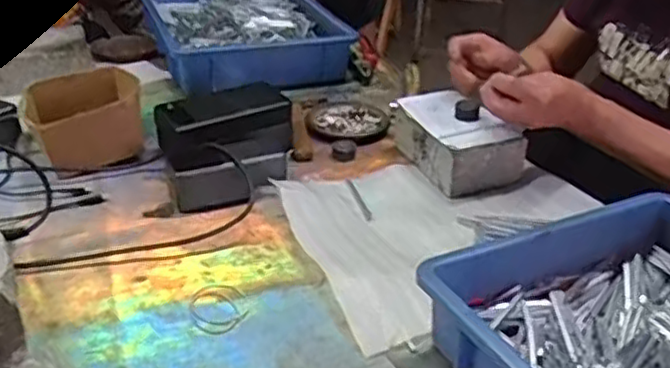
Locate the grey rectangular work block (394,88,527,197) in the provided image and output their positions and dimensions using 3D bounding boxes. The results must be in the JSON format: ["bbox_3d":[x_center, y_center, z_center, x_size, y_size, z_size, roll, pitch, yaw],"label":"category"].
[{"bbox_3d":[0.149,-0.055,0.865,0.106,0.072,0.148,-11,32,-21],"label":"grey rectangular work block"}]

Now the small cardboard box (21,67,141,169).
[{"bbox_3d":[-0.314,-0.079,0.890,0.134,0.078,0.146,-12,32,-23],"label":"small cardboard box"}]

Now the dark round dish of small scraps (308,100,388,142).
[{"bbox_3d":[0.018,-0.087,0.979,0.109,0.020,0.120,-1,30,-4],"label":"dark round dish of small scraps"}]

